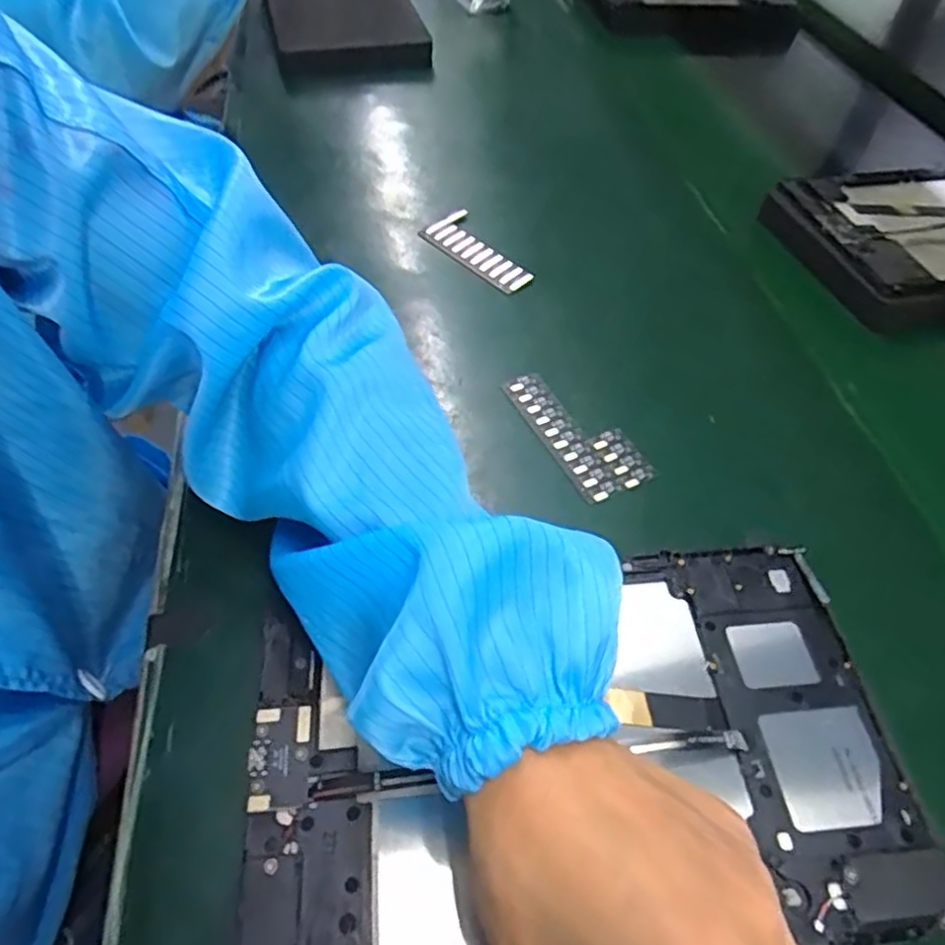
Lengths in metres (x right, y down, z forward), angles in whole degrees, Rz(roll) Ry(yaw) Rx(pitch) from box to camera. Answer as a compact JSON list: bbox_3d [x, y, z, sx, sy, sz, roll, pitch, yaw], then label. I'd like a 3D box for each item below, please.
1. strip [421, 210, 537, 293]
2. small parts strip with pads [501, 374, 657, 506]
[{"bbox_3d":[0.003,-0.161,0.502,0.036,0.011,0.101,-27,57,-22],"label":"strip"},{"bbox_3d":[0.058,-0.024,0.393,0.039,0.010,0.097,-23,55,-20],"label":"small parts strip with pads"}]

